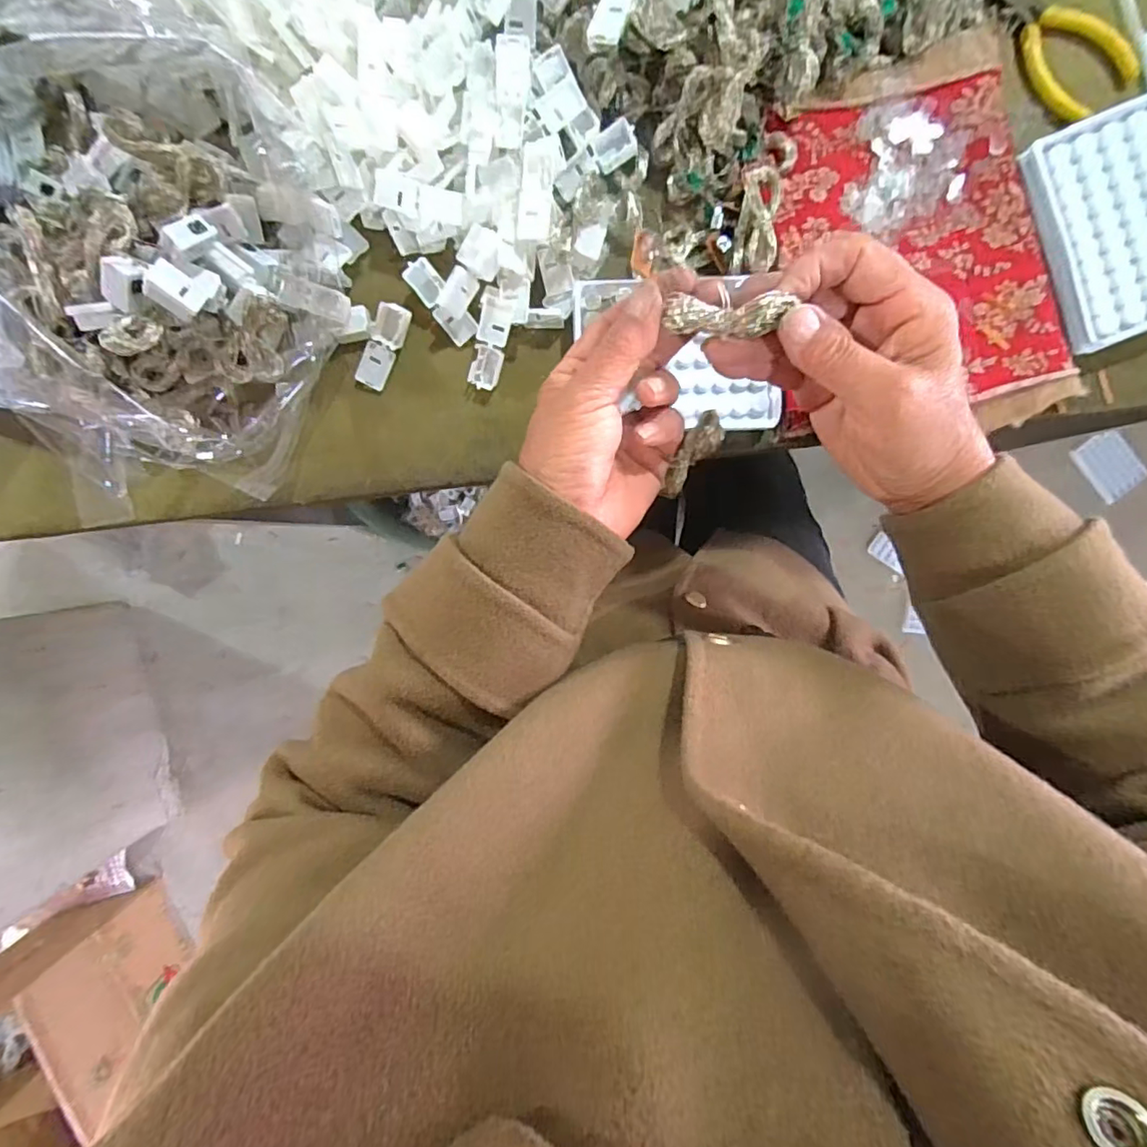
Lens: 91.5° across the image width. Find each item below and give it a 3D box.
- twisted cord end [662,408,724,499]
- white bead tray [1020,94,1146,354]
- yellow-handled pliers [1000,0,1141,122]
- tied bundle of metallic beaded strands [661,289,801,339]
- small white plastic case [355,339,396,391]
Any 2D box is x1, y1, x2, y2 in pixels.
[{"bbox_3d":[0.065,-0.063,0.305,0.017,0.013,0.050,31,118,-1],"label":"twisted cord end"},{"bbox_3d":[0.341,-0.215,0.344,0.100,0.018,0.130,-20,94,3],"label":"white bead tray"},{"bbox_3d":[0.308,-0.336,0.349,0.052,0.009,0.094,-34,93,4],"label":"yellow-handled pliers"},{"bbox_3d":[0.067,-0.113,0.244,0.051,0.014,0.015,4,95,10],"label":"tied bundle of metallic beaded strands"},{"bbox_3d":[-0.134,-0.140,0.376,0.019,0.006,0.029,25,95,0],"label":"small white plastic case"}]

